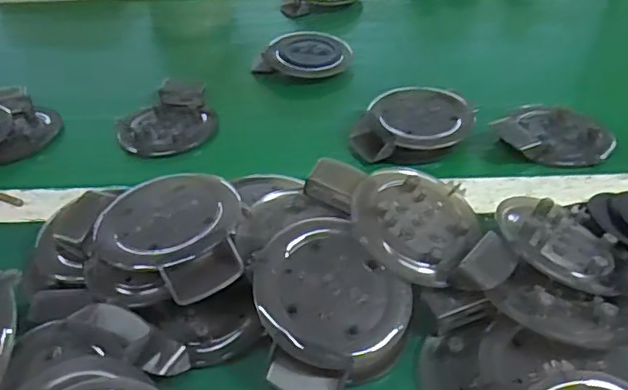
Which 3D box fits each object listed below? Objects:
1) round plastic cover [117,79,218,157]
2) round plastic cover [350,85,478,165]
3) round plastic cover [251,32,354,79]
[{"bbox_3d":[-0.139,-0.072,0.533,0.085,0.025,0.081,-2,42,2],"label":"round plastic cover"},{"bbox_3d":[0.083,-0.062,0.499,0.104,0.029,0.071,-14,43,-12],"label":"round plastic cover"},{"bbox_3d":[-0.009,-0.146,0.605,0.096,0.026,0.067,7,42,11],"label":"round plastic cover"}]

